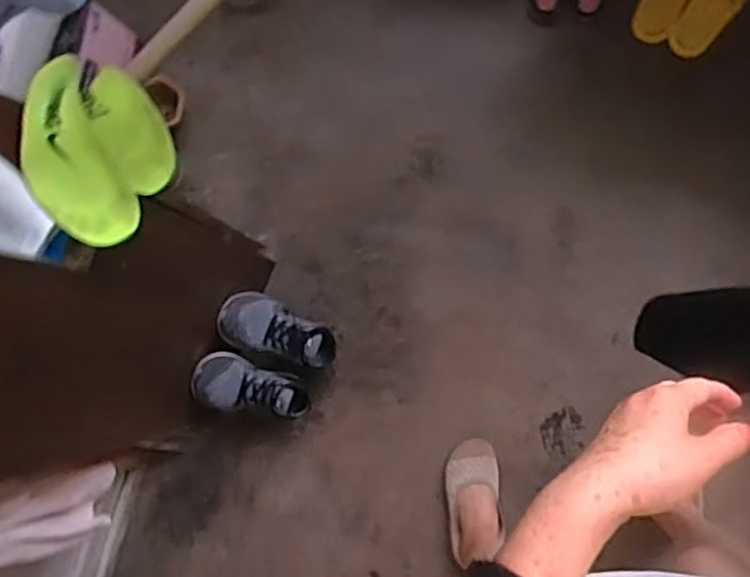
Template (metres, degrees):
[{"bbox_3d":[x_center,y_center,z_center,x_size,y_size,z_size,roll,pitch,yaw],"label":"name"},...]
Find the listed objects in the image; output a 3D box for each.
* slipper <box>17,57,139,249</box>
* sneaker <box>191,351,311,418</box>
[{"bbox_3d":[-0.325,-0.149,0.729,0.091,0.056,0.227,-31,82,2],"label":"slipper"},{"bbox_3d":[-0.212,0.182,1.225,0.240,0.067,0.097,22,86,-33],"label":"sneaker"}]

